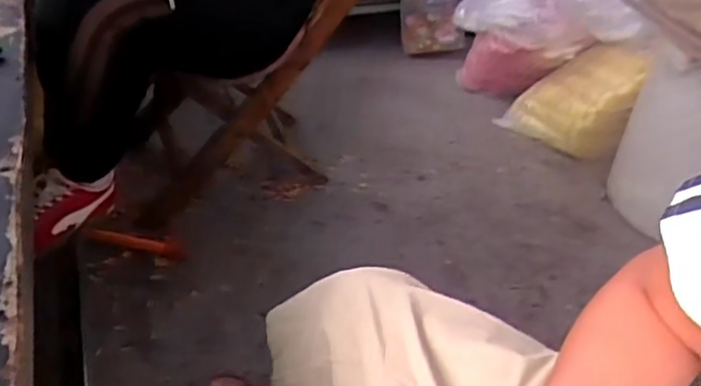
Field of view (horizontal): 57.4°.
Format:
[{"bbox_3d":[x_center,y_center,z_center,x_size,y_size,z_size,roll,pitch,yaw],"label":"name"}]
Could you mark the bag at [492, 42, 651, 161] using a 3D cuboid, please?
[{"bbox_3d":[0.549,-0.235,1.577,0.148,0.283,0.279,-29,50,-35],"label":"bag"}]

